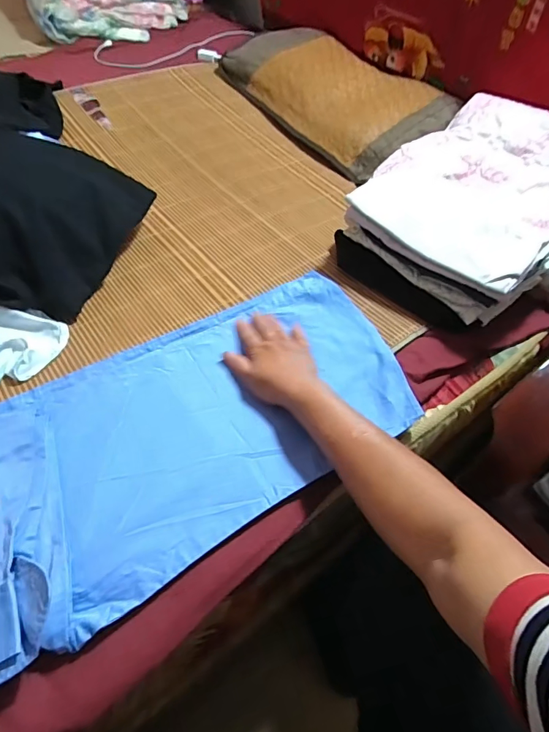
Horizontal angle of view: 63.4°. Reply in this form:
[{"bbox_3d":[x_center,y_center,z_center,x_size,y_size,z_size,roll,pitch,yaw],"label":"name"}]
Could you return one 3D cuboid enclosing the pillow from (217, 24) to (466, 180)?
[{"bbox_3d":[0.131,-0.649,1.060,0.309,0.105,0.565,-27,59,-25],"label":"pillow"}]

